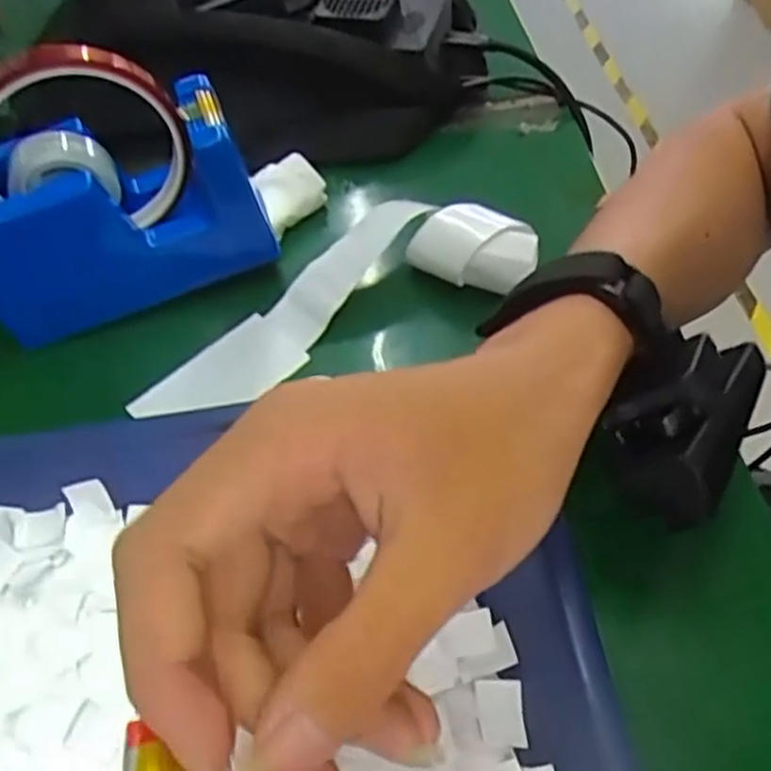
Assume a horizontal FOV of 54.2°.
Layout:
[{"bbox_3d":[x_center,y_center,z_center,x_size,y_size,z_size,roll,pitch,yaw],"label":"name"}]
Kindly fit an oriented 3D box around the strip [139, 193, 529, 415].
[{"bbox_3d":[-0.028,-0.040,0.356,0.191,0.027,0.064,-28,56,-2],"label":"strip"}]

